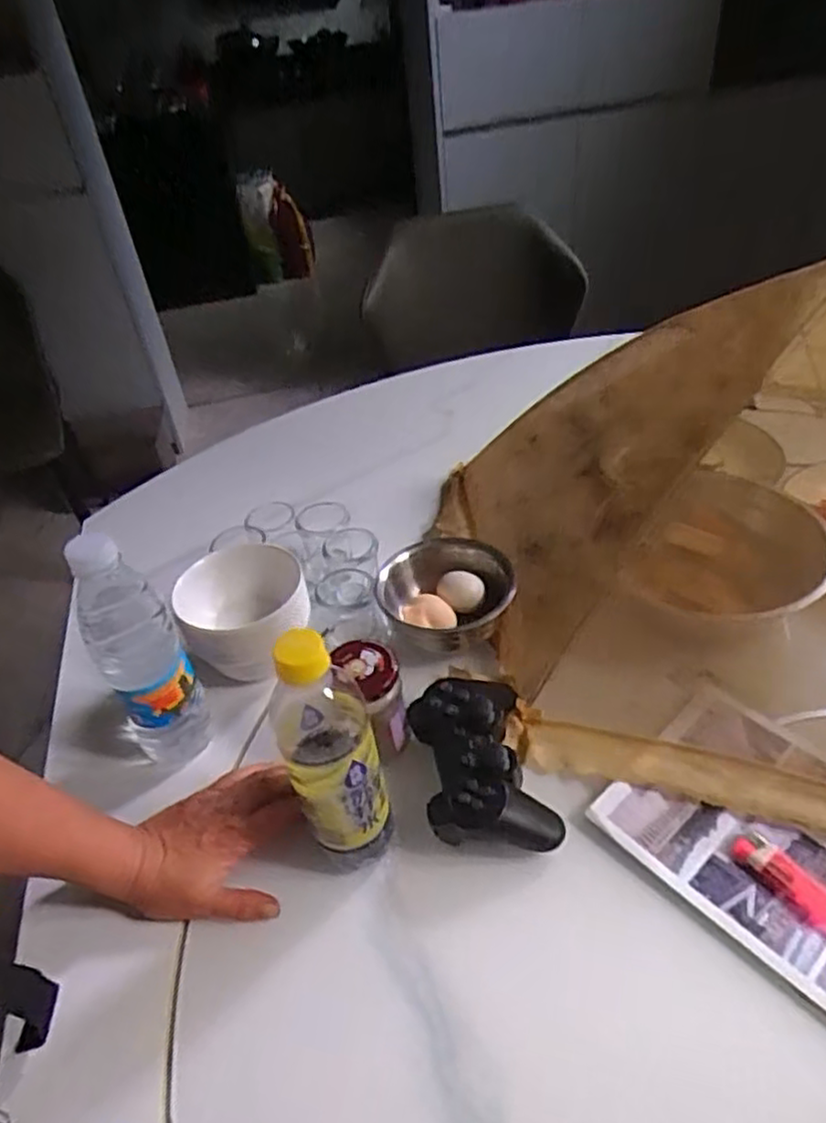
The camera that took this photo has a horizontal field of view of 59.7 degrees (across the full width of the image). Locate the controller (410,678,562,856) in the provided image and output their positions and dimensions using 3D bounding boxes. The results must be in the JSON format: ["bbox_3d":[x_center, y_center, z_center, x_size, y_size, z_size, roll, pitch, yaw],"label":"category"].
[{"bbox_3d":[0.051,0.154,0.559,0.094,0.052,0.145,-11,39,-5],"label":"controller"}]

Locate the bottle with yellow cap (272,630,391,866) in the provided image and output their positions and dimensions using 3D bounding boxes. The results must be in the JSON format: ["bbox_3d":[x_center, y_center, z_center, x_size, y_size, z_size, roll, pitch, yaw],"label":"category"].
[{"bbox_3d":[-0.054,0.128,0.474,0.059,0.207,0.058,-17,35,-11],"label":"bottle with yellow cap"}]

